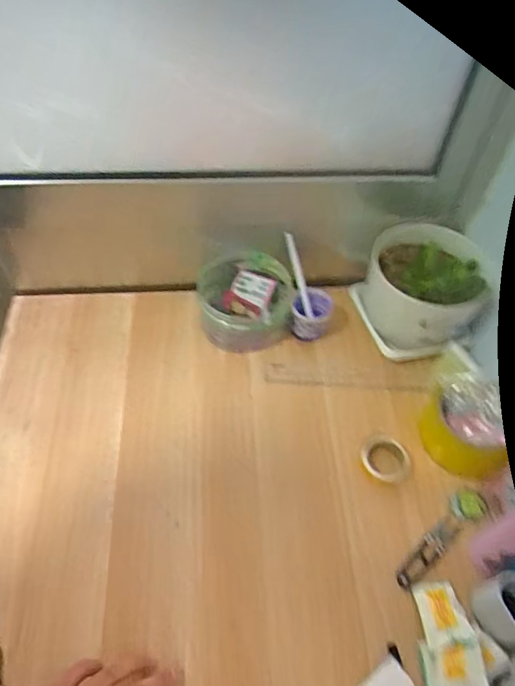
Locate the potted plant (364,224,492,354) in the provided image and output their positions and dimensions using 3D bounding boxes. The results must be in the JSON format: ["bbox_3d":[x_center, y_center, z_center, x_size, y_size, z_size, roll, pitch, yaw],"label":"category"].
[{"bbox_3d":[0.205,-0.072,0.626,0.138,0.133,0.135,5,54,3],"label":"potted plant"}]

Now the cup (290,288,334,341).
[{"bbox_3d":[0.069,-0.038,0.650,0.050,0.047,0.063,6,54,3],"label":"cup"}]

